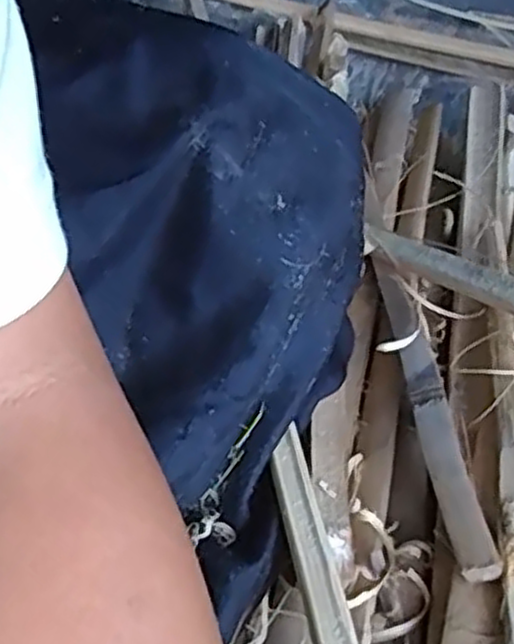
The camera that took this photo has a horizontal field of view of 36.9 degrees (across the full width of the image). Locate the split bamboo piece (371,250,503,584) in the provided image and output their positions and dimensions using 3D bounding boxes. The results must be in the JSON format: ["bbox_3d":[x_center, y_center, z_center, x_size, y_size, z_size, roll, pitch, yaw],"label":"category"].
[{"bbox_3d":[0.090,0.036,0.425,0.018,0.023,0.239,1,37,-3],"label":"split bamboo piece"}]

